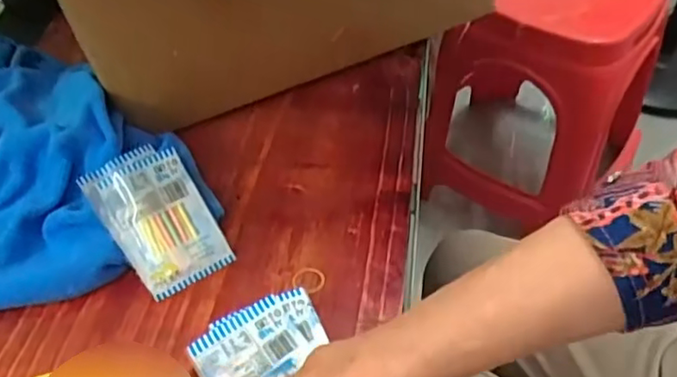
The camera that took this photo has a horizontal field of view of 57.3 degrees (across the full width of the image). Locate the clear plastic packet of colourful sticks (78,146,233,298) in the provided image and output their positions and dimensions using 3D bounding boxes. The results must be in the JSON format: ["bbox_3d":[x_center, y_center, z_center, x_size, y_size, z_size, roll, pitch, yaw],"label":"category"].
[{"bbox_3d":[-0.142,0.023,0.491,0.075,0.011,0.118,-33,83,-18],"label":"clear plastic packet of colourful sticks"}]

